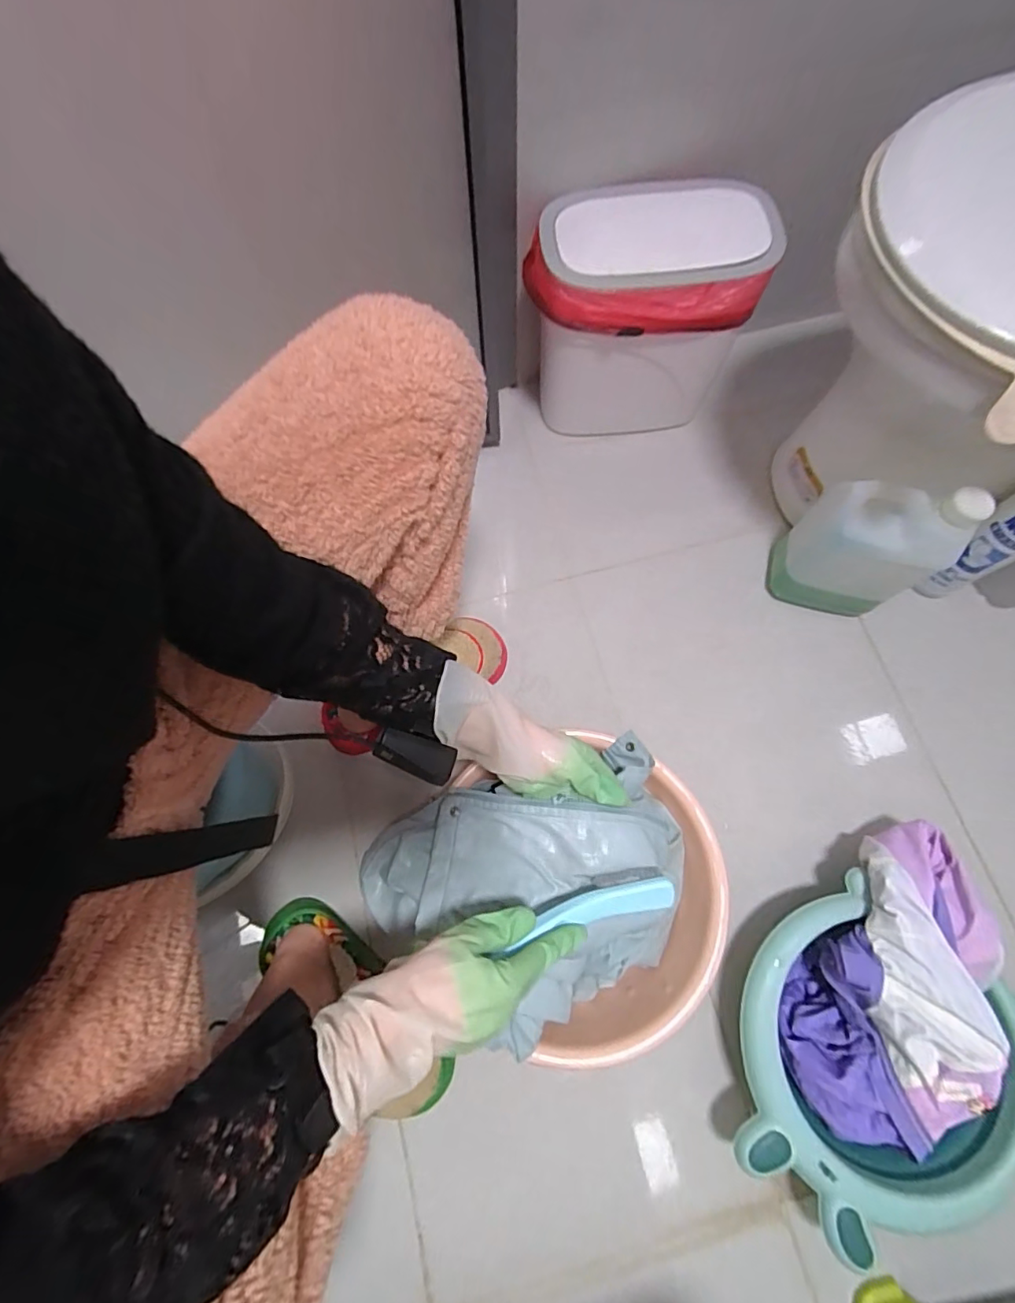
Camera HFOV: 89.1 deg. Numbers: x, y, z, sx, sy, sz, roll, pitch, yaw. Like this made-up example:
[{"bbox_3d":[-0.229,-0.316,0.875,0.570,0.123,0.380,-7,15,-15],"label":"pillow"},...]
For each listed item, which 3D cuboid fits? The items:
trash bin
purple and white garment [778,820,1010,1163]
[{"bbox_3d":[0.179,-0.463,0.761,0.297,0.288,0.161,-5,72,0],"label":"trash bin"},{"bbox_3d":[0.423,0.354,0.572,0.144,0.152,0.331,31,76,11],"label":"purple and white garment"}]

